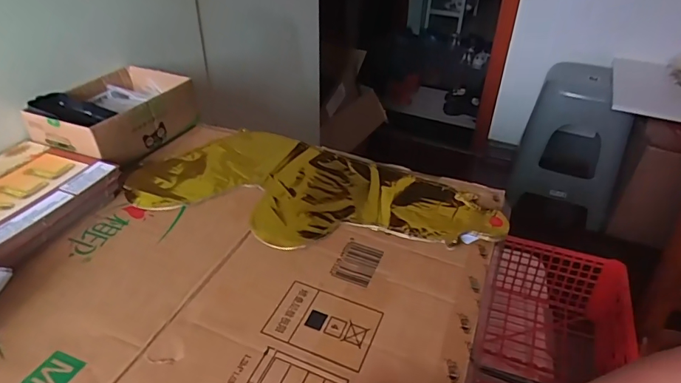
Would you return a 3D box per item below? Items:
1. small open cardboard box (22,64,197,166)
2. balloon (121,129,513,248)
[{"bbox_3d":[-0.310,-0.104,0.623,0.138,0.068,0.194,16,38,18],"label":"small open cardboard box"},{"bbox_3d":[-0.030,-0.002,0.545,0.417,0.010,0.199,15,38,18],"label":"balloon"}]

